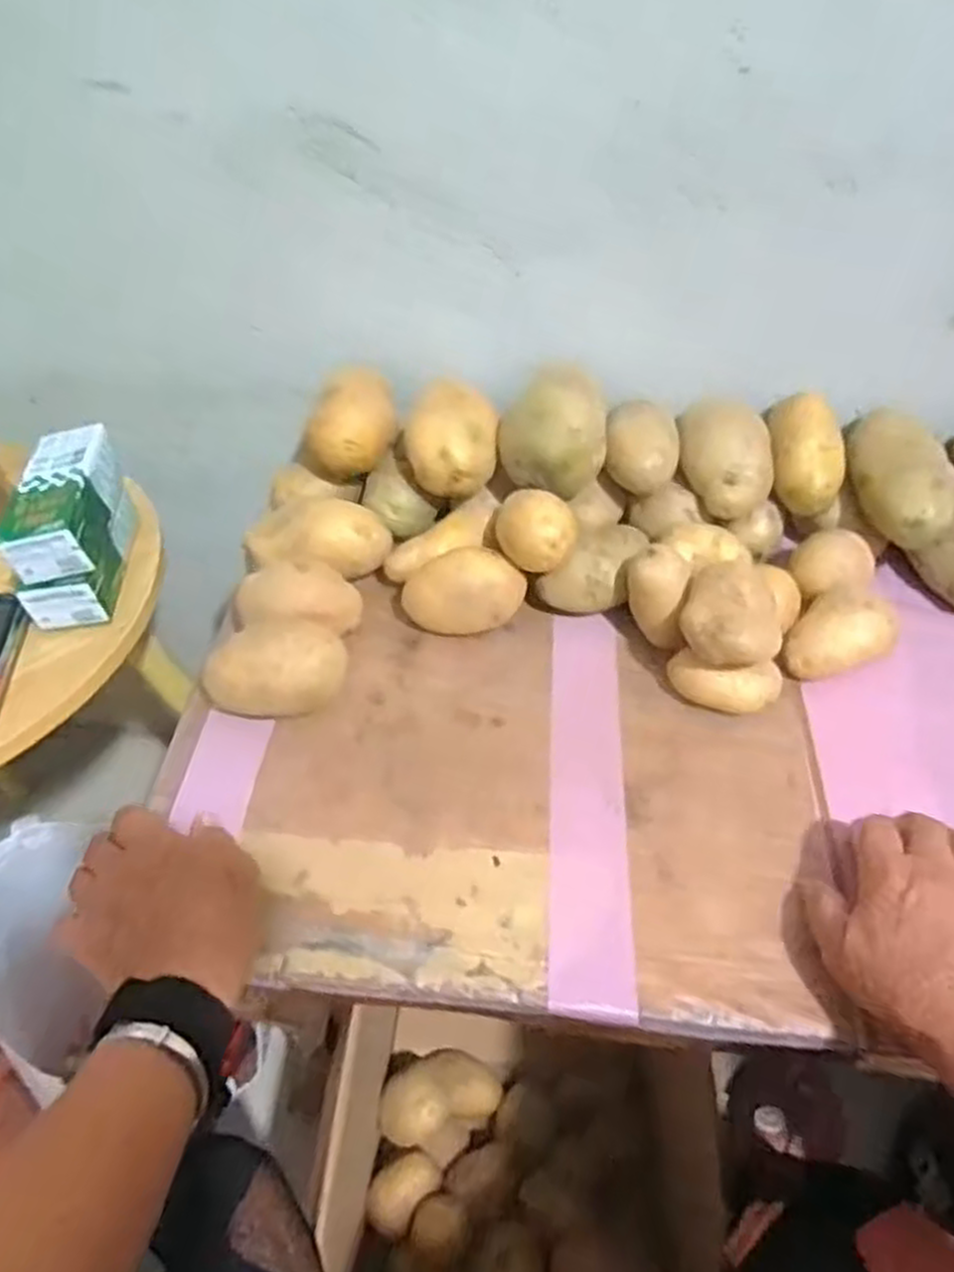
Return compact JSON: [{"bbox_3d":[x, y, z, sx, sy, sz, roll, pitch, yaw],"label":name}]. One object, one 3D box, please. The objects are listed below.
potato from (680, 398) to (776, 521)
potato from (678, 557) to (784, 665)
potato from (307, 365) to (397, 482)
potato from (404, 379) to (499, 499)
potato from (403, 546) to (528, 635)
[{"bbox_3d":[0.185,-0.132,0.589,0.071,0.060,0.066,18,51,17],"label":"potato"},{"bbox_3d":[0.163,-0.008,0.505,0.061,0.054,0.064,17,50,16],"label":"potato"},{"bbox_3d":[-0.099,-0.167,0.614,0.070,0.064,0.058,-8,48,-6],"label":"potato"},{"bbox_3d":[-0.019,-0.148,0.608,0.067,0.065,0.071,-1,48,0],"label":"potato"},{"bbox_3d":[-0.009,-0.029,0.569,0.083,0.059,0.043,-6,48,-4],"label":"potato"}]

